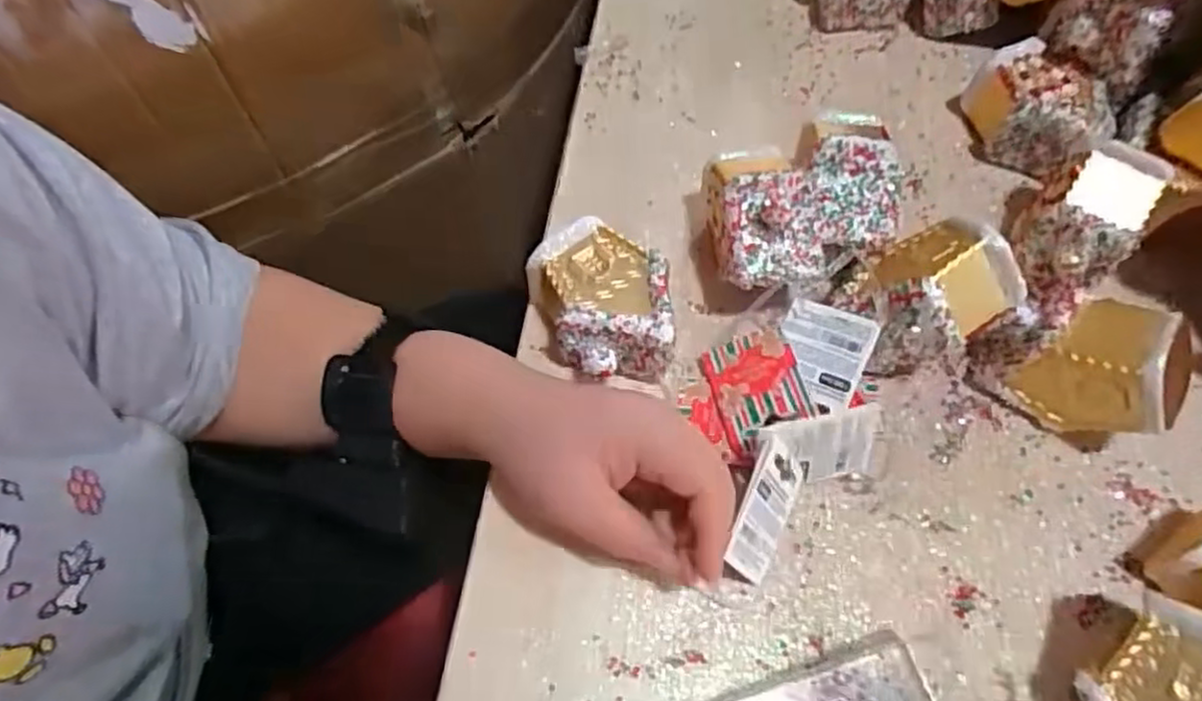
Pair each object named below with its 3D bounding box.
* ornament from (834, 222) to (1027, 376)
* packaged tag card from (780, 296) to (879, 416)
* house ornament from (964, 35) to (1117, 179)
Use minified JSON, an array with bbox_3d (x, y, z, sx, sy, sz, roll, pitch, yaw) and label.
[{"bbox_3d":[0.160,-0.024,0.357,0.066,0.074,0.062,-30,66,-16],"label":"ornament"},{"bbox_3d":[0.109,0.002,0.351,0.043,0.004,0.046,21,85,23],"label":"packaged tag card"},{"bbox_3d":[0.270,-0.147,0.444,0.080,0.048,0.062,36,67,17],"label":"house ornament"}]

